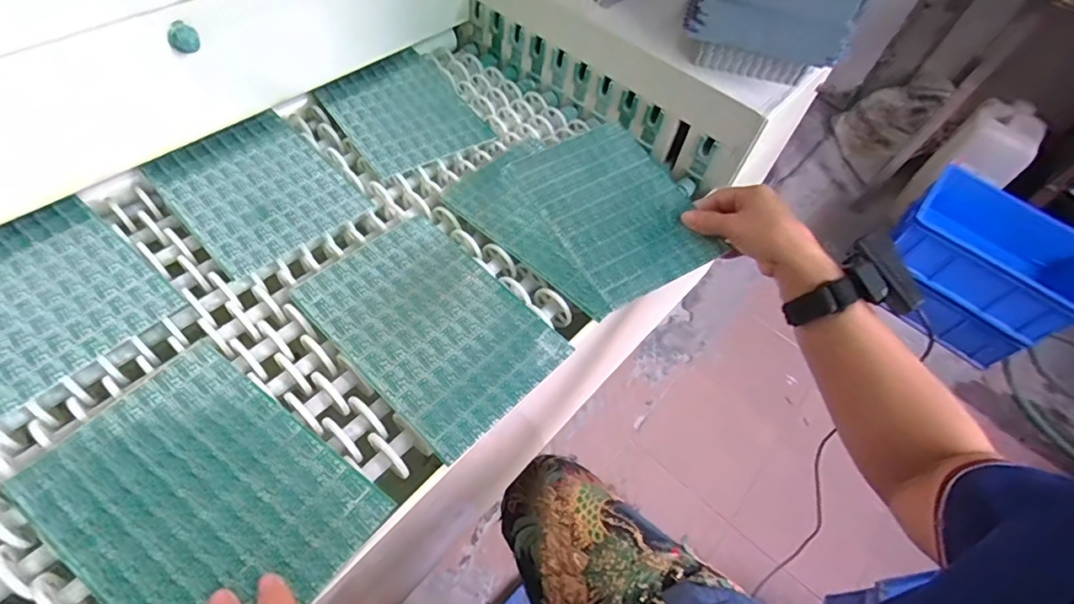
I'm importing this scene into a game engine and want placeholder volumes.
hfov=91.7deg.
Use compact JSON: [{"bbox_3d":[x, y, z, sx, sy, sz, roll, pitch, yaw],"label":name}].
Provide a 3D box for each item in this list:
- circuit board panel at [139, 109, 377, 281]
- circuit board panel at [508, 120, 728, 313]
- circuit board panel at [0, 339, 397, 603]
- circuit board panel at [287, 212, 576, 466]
[{"bbox_3d":[-0.268,-0.113,0.498,0.176,0.011,0.139,42,60,19],"label":"circuit board panel"},{"bbox_3d":[0.076,-0.102,0.527,0.145,0.009,0.205,-27,63,-15],"label":"circuit board panel"},{"bbox_3d":[-0.217,0.126,0.341,0.198,0.004,0.139,34,57,14],"label":"circuit board panel"},{"bbox_3d":[-0.087,0.016,0.434,0.198,0.004,0.138,41,60,18],"label":"circuit board panel"}]

